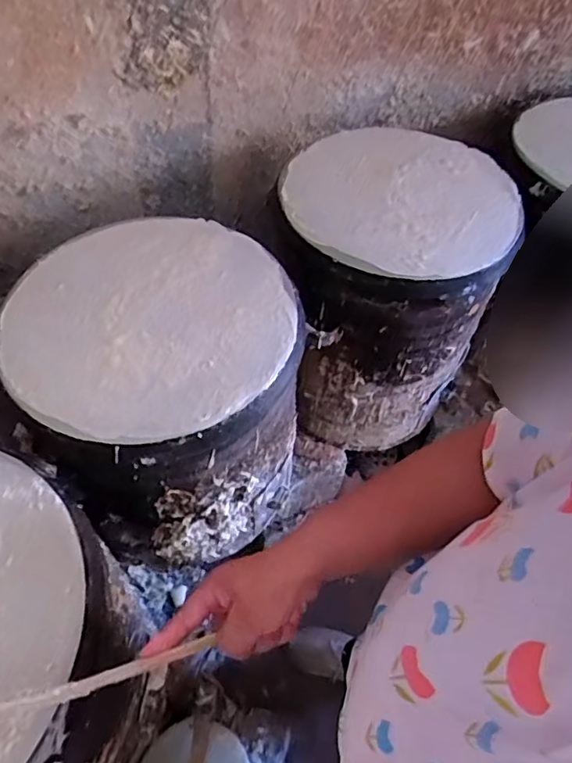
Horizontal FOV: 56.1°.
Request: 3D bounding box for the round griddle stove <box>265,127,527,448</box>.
[{"bbox_3d":[0.167,-0.152,1.002,0.360,0.469,0.346,3,55,-2],"label":"round griddle stove"}]

